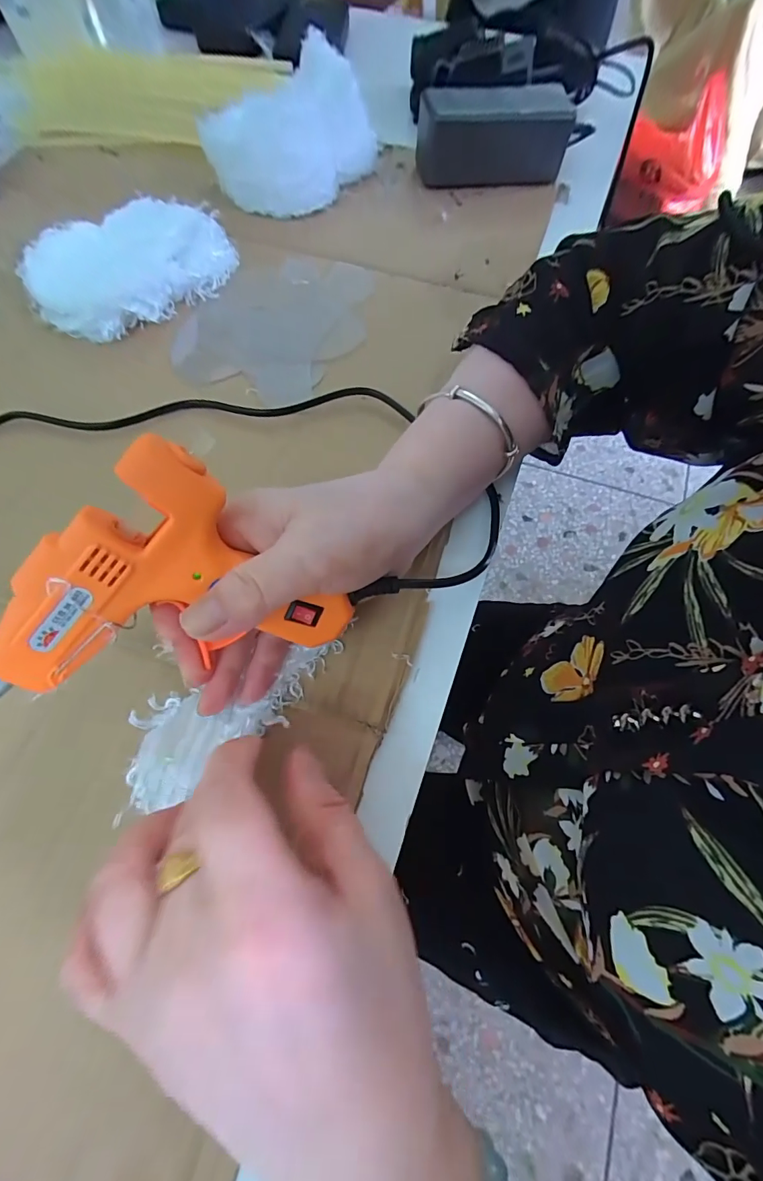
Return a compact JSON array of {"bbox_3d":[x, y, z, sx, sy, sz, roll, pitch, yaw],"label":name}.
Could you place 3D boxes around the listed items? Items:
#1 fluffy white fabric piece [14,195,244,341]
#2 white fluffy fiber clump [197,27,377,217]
[{"bbox_3d":[-0.191,-0.250,0.344,0.146,0.027,0.108,-38,72,-15],"label":"fluffy white fabric piece"},{"bbox_3d":[-0.075,-0.401,0.390,0.106,0.064,0.156,26,69,10],"label":"white fluffy fiber clump"}]

